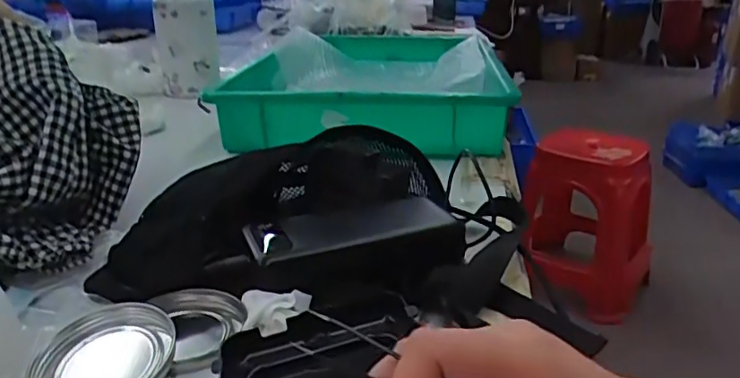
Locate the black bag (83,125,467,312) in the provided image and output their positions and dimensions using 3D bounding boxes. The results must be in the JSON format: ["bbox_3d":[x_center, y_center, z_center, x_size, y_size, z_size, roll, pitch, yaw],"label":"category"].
[{"bbox_3d":[-0.058,0.011,0.469,0.249,0.074,0.194,5,22,7],"label":"black bag"}]

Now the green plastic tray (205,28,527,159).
[{"bbox_3d":[-0.008,-0.167,0.961,0.366,0.121,0.634,1,21,2],"label":"green plastic tray"}]

